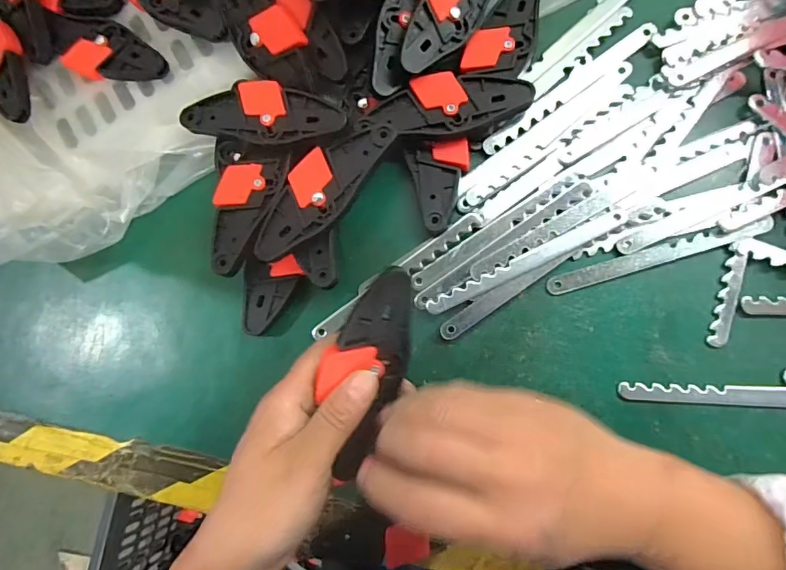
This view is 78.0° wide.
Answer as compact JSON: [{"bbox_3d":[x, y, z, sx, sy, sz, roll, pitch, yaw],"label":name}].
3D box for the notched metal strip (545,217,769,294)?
[{"bbox_3d":[0.180,-0.020,0.334,0.147,0.004,0.013,-18,82,9],"label":"notched metal strip"}]

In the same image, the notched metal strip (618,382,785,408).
[{"bbox_3d":[0.228,0.073,0.318,0.148,0.004,0.013,0,82,9],"label":"notched metal strip"}]

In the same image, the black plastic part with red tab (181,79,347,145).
[{"bbox_3d":[-0.094,-0.125,0.348,0.118,0.010,0.041,11,84,10],"label":"black plastic part with red tab"}]

